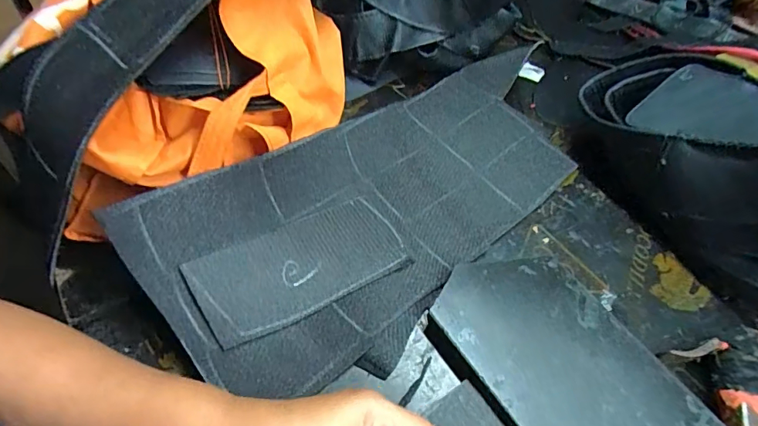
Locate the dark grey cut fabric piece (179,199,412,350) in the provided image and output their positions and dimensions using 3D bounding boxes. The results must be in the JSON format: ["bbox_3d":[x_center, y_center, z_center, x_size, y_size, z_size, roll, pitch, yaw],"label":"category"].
[{"bbox_3d":[-0.065,0.043,0.389,0.178,0.014,0.081,-20,71,-28],"label":"dark grey cut fabric piece"}]

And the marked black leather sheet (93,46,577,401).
[{"bbox_3d":[0.028,-0.016,0.438,0.464,0.050,0.209,-31,76,-30],"label":"marked black leather sheet"}]

